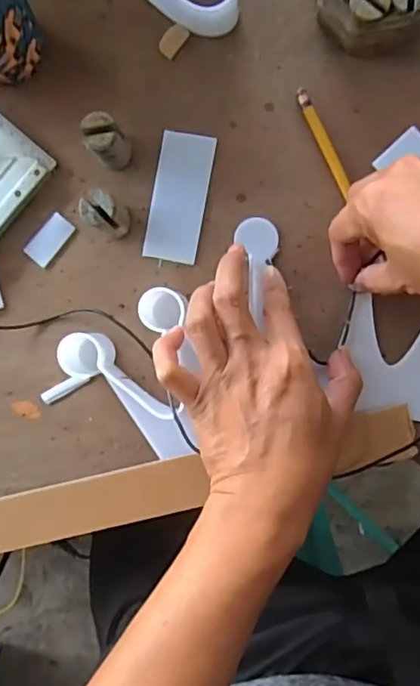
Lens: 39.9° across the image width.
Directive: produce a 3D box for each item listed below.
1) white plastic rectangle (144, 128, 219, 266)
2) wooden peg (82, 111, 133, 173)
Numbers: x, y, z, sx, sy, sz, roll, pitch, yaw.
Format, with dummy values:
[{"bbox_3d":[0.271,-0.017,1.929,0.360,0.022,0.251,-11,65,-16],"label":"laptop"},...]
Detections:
[{"bbox_3d":[-0.022,-0.107,0.425,0.039,0.004,0.093,10,94,3],"label":"white plastic rectangle"},{"bbox_3d":[-0.070,-0.138,0.403,0.024,0.055,0.022,0,94,4],"label":"wooden peg"}]

